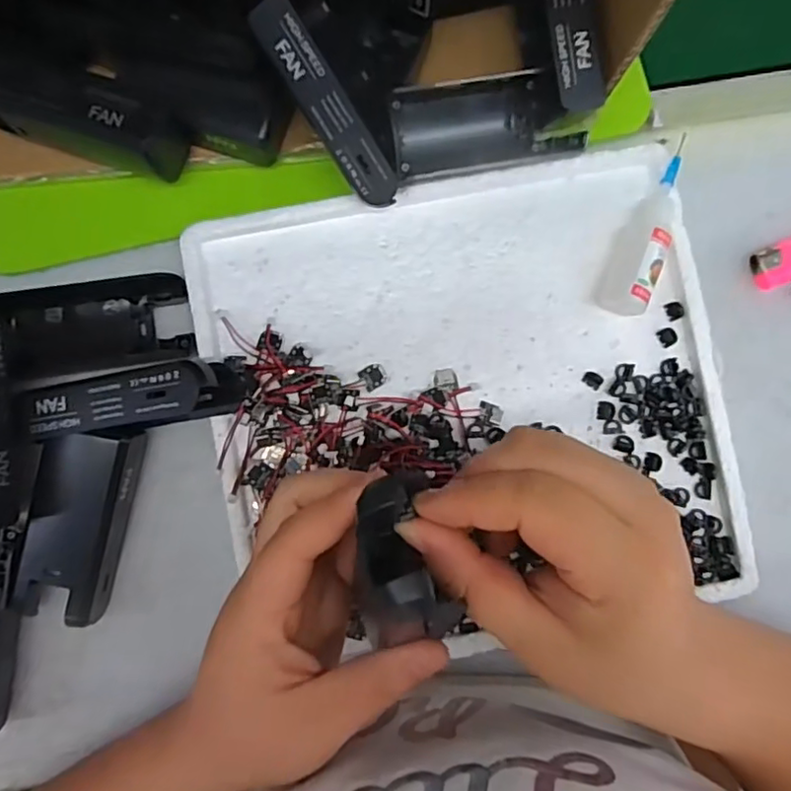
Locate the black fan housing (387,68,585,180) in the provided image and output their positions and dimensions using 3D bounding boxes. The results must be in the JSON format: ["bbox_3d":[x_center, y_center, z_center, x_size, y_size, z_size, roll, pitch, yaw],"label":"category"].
[{"bbox_3d":[0.048,-0.146,0.326,0.101,0.025,0.045,-12,103,-3],"label":"black fan housing"}]

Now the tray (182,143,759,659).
[{"bbox_3d":[0.041,0.001,0.338,0.268,0.038,0.239,-11,87,-1],"label":"tray"}]

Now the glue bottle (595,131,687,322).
[{"bbox_3d":[0.138,-0.091,0.333,0.024,0.023,0.099,23,87,1],"label":"glue bottle"}]

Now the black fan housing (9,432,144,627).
[{"bbox_3d":[-0.168,0.069,0.331,0.052,0.036,0.101,9,87,0],"label":"black fan housing"}]

